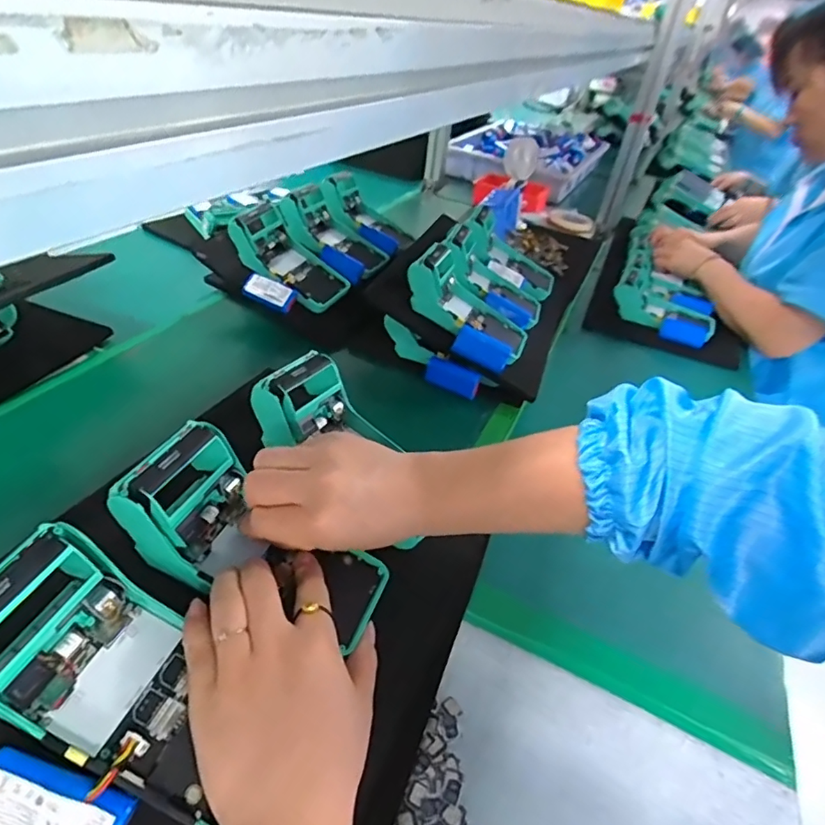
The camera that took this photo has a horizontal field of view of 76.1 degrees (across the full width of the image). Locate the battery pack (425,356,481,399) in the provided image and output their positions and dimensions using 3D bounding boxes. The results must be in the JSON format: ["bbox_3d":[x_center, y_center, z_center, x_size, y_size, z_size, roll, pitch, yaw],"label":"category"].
[{"bbox_3d":[0.052,-0.045,0.673,0.071,0.035,0.019,21,12,17],"label":"battery pack"}]

